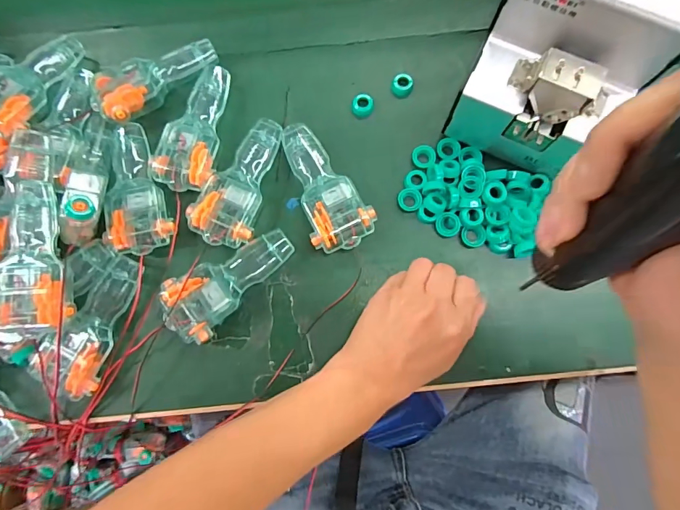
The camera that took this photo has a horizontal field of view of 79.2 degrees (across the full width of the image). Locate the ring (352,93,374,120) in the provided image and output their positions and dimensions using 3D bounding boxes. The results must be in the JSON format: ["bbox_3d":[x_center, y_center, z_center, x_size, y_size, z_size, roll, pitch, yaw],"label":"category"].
[{"bbox_3d":[0.023,-0.150,0.411,0.021,0.011,0.022,0,77,2],"label":"ring"}]

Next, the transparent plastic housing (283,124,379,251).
[{"bbox_3d":[-0.016,-0.066,0.386,0.055,0.027,0.129,-24,77,-4],"label":"transparent plastic housing"}]

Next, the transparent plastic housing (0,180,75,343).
[{"bbox_3d":[-0.256,0.004,0.345,0.055,0.042,0.124,-13,77,-1],"label":"transparent plastic housing"}]

